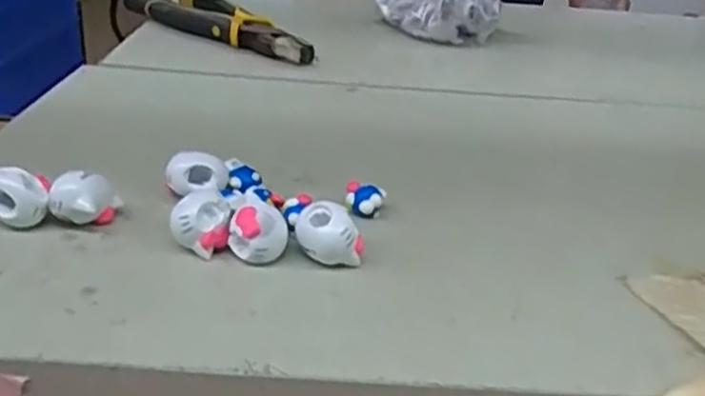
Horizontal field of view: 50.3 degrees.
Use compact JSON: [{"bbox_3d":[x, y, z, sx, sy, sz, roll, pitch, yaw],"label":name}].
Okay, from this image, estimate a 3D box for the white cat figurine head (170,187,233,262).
[{"bbox_3d":[-0.057,0.010,0.284,0.022,0.023,0.016,0,25,-6],"label":"white cat figurine head"}]

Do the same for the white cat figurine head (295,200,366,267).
[{"bbox_3d":[-0.008,0.014,0.281,0.025,0.021,0.015,2,25,-2],"label":"white cat figurine head"}]

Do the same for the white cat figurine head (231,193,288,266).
[{"bbox_3d":[-0.035,0.012,0.282,0.021,0.022,0.021,0,25,-6],"label":"white cat figurine head"}]

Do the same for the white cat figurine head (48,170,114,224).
[{"bbox_3d":[-0.107,0.001,0.295,0.019,0.022,0.017,10,26,14],"label":"white cat figurine head"}]

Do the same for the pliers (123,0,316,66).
[{"bbox_3d":[-0.100,-0.136,0.580,0.054,0.018,0.194,-20,33,-40],"label":"pliers"}]

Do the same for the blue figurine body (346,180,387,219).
[{"bbox_3d":[0.005,0.001,0.321,0.016,0.012,0.011,7,25,8],"label":"blue figurine body"}]

